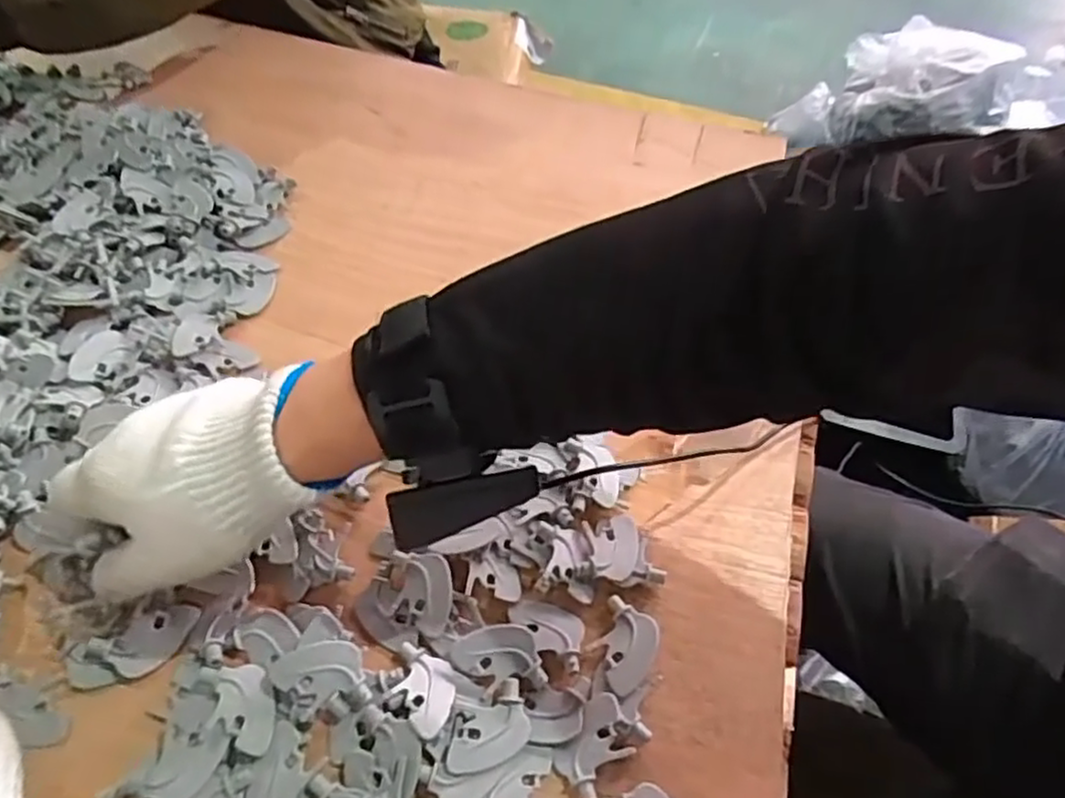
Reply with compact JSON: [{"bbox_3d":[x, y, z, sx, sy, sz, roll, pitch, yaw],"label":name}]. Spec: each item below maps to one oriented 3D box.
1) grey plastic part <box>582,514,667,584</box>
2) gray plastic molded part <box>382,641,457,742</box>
[{"bbox_3d":[0.052,0.087,0.408,0.039,0.012,0.042,-5,57,-8],"label":"grey plastic part"},{"bbox_3d":[-0.055,0.147,0.354,0.033,0.007,0.041,21,34,3],"label":"gray plastic molded part"}]

